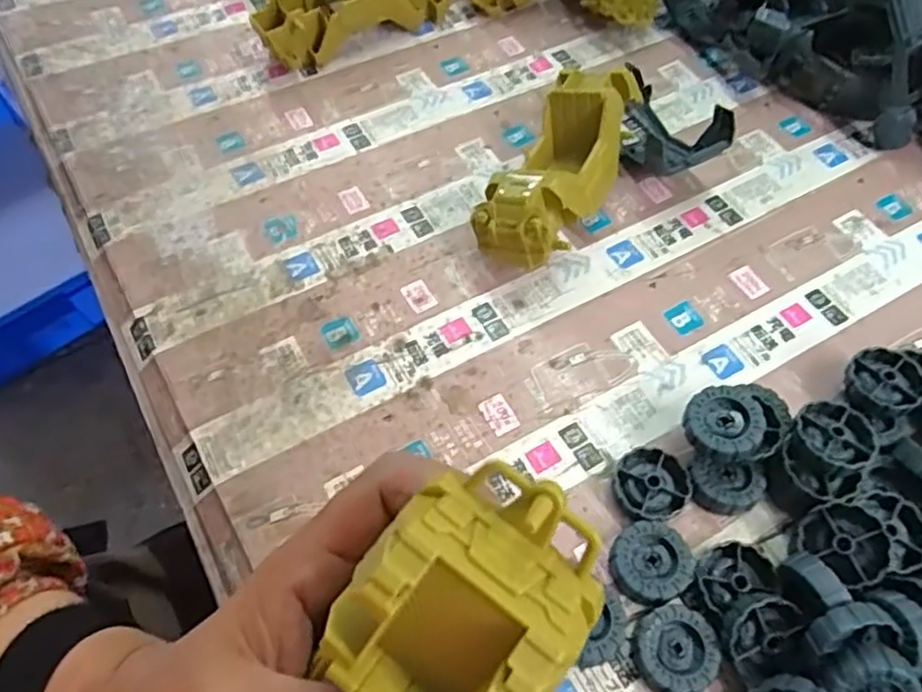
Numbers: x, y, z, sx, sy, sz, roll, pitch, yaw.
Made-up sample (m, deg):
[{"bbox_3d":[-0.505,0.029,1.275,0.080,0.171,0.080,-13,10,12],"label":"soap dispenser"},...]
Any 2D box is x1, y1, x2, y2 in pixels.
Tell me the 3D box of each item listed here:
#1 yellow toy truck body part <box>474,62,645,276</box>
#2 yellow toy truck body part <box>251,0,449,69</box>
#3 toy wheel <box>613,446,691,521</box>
[{"bbox_3d":[0.066,-0.113,0.451,0.060,0.062,0.150,25,61,13],"label":"yellow toy truck body part"},{"bbox_3d":[-0.081,-0.274,0.554,0.172,0.049,0.063,-32,65,-19],"label":"yellow toy truck body part"},{"bbox_3d":[0.100,0.073,0.368,0.037,0.012,0.038,1,59,-1],"label":"toy wheel"}]

